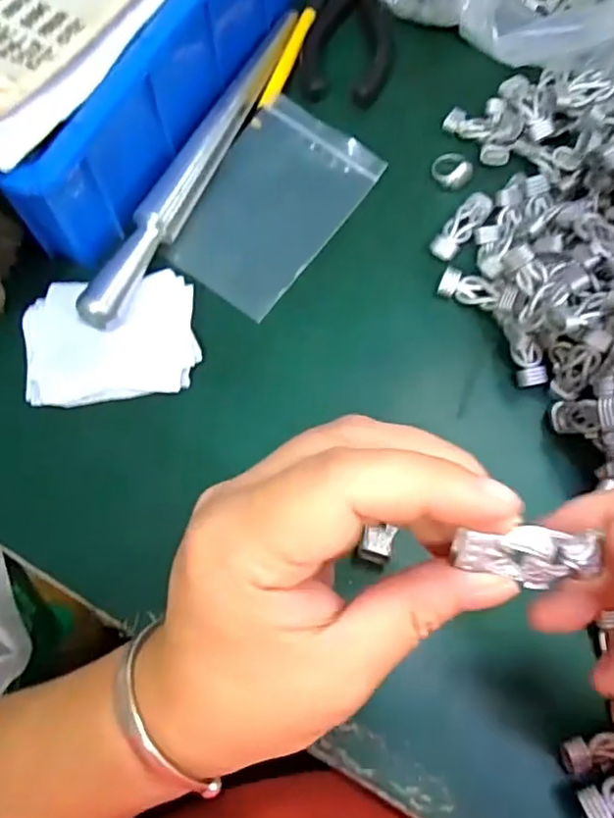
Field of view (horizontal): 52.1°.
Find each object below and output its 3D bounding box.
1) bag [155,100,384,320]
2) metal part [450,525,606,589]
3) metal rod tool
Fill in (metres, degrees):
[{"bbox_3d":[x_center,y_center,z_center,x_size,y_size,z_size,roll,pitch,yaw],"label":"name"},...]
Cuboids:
[{"bbox_3d":[-0.020,-0.114,0.348,0.077,0.008,0.124,31,73,11],"label":"bag"},{"bbox_3d":[0.060,0.041,0.174,0.043,0.010,0.015,10,69,-16],"label":"metal part"},{"bbox_3d":[-0.058,-0.137,0.346,0.019,0.028,0.228,23,72,8],"label":"metal rod tool"}]

